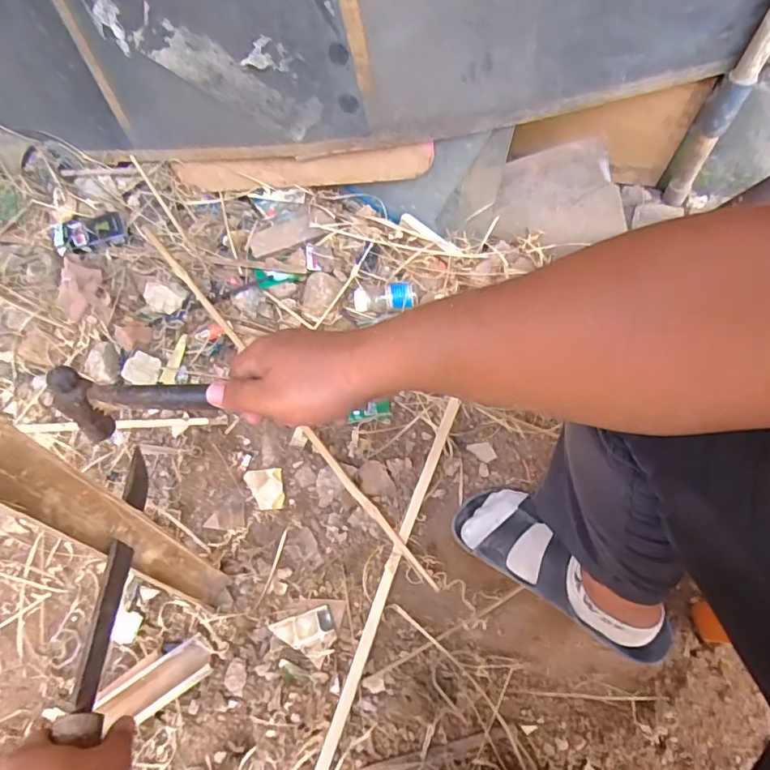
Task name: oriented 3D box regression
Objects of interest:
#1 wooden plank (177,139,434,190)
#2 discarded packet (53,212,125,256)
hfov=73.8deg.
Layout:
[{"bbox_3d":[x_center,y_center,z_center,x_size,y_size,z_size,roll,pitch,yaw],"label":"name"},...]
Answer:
[{"bbox_3d":[-0.139,-0.337,0.802,0.432,0.059,0.016,4,66,18],"label":"wooden plank"},{"bbox_3d":[-0.477,-0.247,0.826,0.099,0.022,0.068,-21,65,-6],"label":"discarded packet"}]

